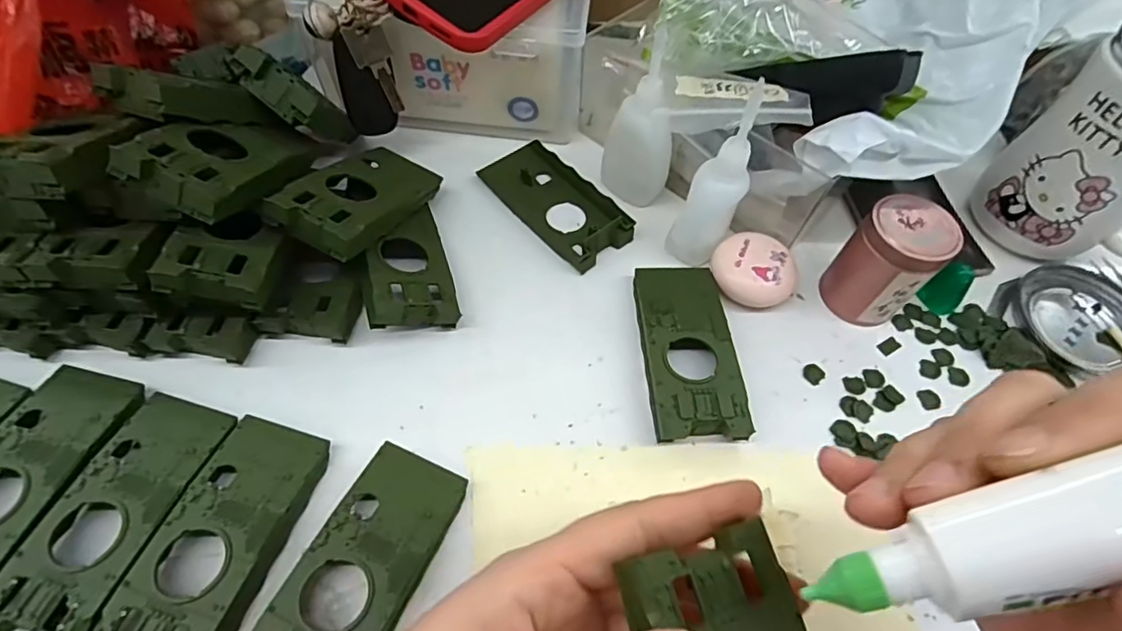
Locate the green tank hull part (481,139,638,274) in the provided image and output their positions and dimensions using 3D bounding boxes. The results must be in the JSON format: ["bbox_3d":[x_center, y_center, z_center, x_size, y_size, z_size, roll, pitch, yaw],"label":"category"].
[{"bbox_3d":[-0.004,-0.075,0.360,0.045,0.016,0.103,-35,67,-22],"label":"green tank hull part"}]

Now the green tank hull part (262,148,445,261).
[{"bbox_3d":[-0.108,-0.066,0.312,0.045,0.022,0.105,18,34,7],"label":"green tank hull part"}]

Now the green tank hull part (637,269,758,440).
[{"bbox_3d":[0.067,0.017,0.304,0.047,0.020,0.103,-1,59,-5],"label":"green tank hull part"}]

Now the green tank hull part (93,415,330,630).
[{"bbox_3d":[-0.144,0.096,0.242,0.048,0.021,0.102,15,59,6],"label":"green tank hull part"}]

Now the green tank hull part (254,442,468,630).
[{"bbox_3d":[-0.082,0.108,0.239,0.047,0.022,0.101,22,60,10],"label":"green tank hull part"}]

